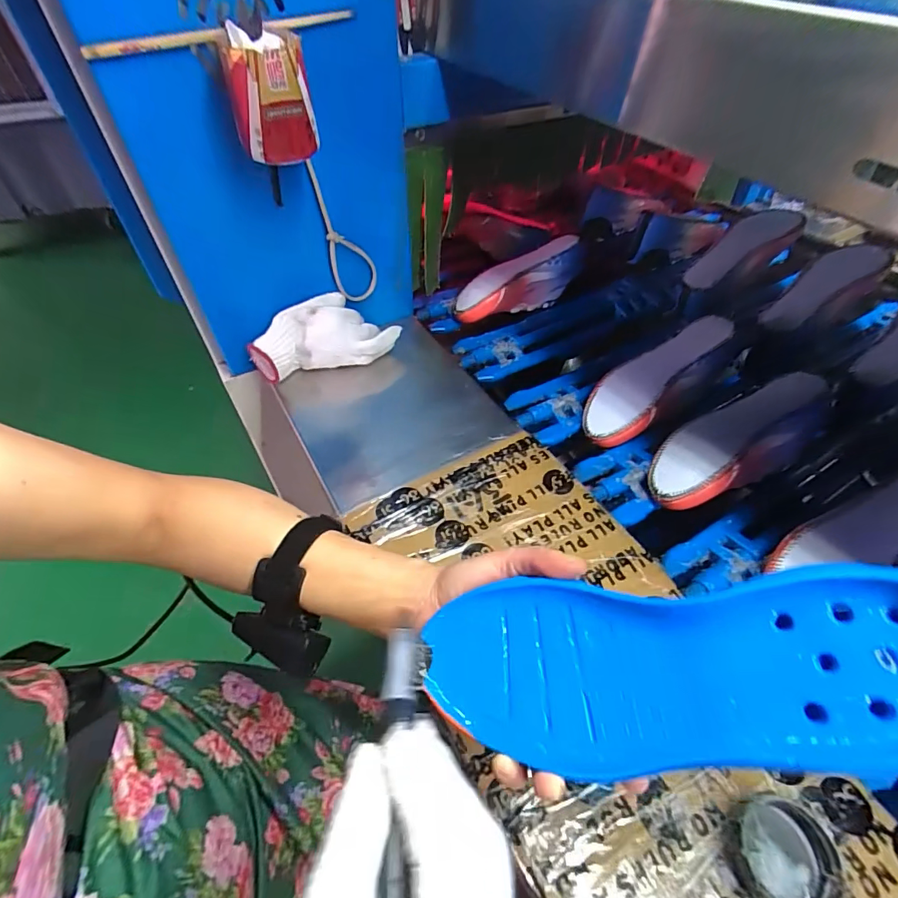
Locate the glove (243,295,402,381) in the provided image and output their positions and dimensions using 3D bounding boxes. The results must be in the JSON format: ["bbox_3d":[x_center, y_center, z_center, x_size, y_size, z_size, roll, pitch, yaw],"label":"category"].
[{"bbox_3d":[-0.160,-0.140,0.609,0.179,0.086,0.078,-28,57,-23],"label":"glove"}]

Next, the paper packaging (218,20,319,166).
[{"bbox_3d":[-0.158,-0.309,0.409,0.069,0.086,0.058,-12,51,-13],"label":"paper packaging"}]

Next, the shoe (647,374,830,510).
[{"bbox_3d":[0.330,-0.009,0.534,0.228,0.077,0.089,-27,55,-5],"label":"shoe"}]

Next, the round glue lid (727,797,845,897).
[{"bbox_3d":[0.219,0.268,0.305,0.058,0.021,0.058,-1,51,-3],"label":"round glue lid"}]

